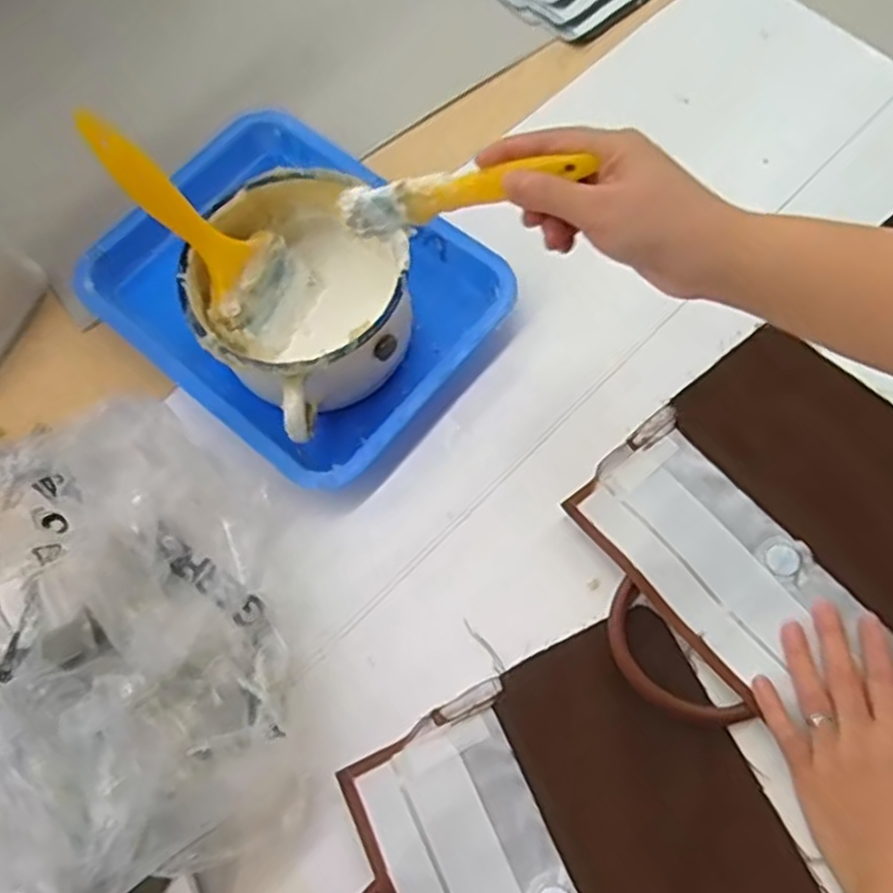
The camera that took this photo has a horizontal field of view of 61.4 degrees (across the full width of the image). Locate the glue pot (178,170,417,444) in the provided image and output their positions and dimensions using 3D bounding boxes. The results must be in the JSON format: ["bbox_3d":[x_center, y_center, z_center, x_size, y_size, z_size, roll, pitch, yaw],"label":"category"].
[{"bbox_3d":[-0.097,-0.098,0.516,0.138,0.093,0.146,-1,67,2],"label":"glue pot"}]

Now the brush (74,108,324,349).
[{"bbox_3d":[-0.156,-0.137,0.483,0.015,0.178,0.075,6,63,42],"label":"brush"}]

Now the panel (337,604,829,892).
[{"bbox_3d":[0.069,0.248,0.413,0.250,0.018,0.238,-25,67,-6],"label":"panel"}]

